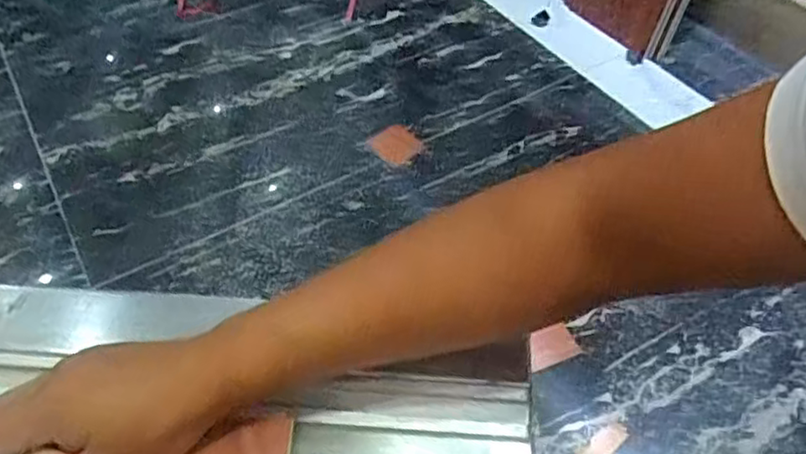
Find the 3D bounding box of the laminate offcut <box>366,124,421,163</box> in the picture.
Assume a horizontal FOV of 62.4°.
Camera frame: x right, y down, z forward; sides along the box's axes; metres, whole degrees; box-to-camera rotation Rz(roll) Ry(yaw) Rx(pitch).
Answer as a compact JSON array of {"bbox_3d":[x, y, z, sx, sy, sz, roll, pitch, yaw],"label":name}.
[{"bbox_3d":[-0.009,-0.120,0.961,0.068,0.009,0.058,-36,73,-26],"label":"laminate offcut"}]

